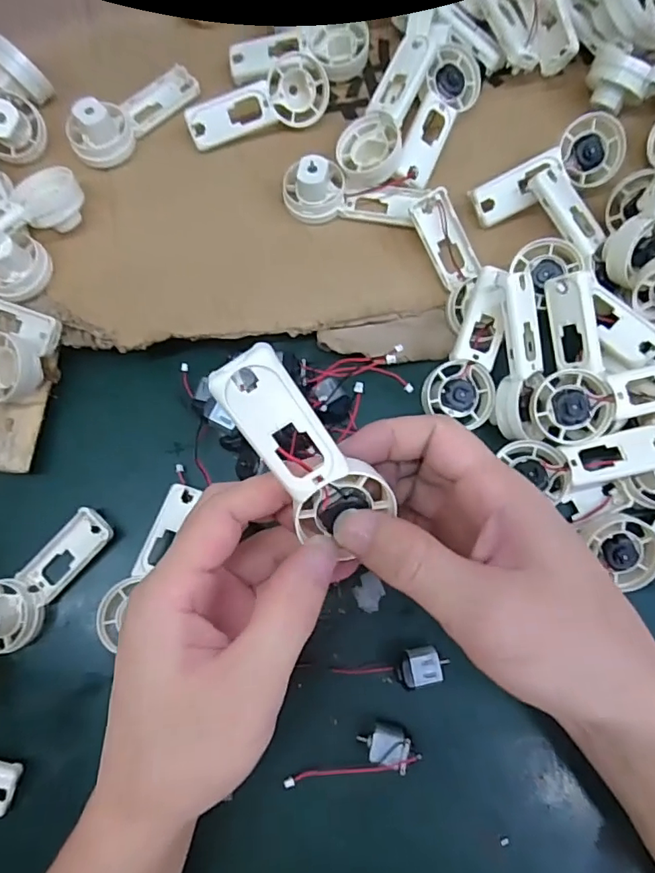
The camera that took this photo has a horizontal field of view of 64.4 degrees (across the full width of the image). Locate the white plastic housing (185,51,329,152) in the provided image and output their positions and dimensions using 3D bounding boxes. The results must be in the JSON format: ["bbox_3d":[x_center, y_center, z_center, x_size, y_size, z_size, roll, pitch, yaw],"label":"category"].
[{"bbox_3d":[-0.045,-0.214,0.341,0.093,0.037,0.023,-26,34,-2],"label":"white plastic housing"}]

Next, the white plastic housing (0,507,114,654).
[{"bbox_3d":[-0.163,0.077,0.293,0.036,0.022,0.085,37,80,10],"label":"white plastic housing"}]

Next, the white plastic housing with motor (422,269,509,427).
[{"bbox_3d":[0.081,-0.052,0.291,0.040,0.018,0.086,13,98,5],"label":"white plastic housing with motor"}]

